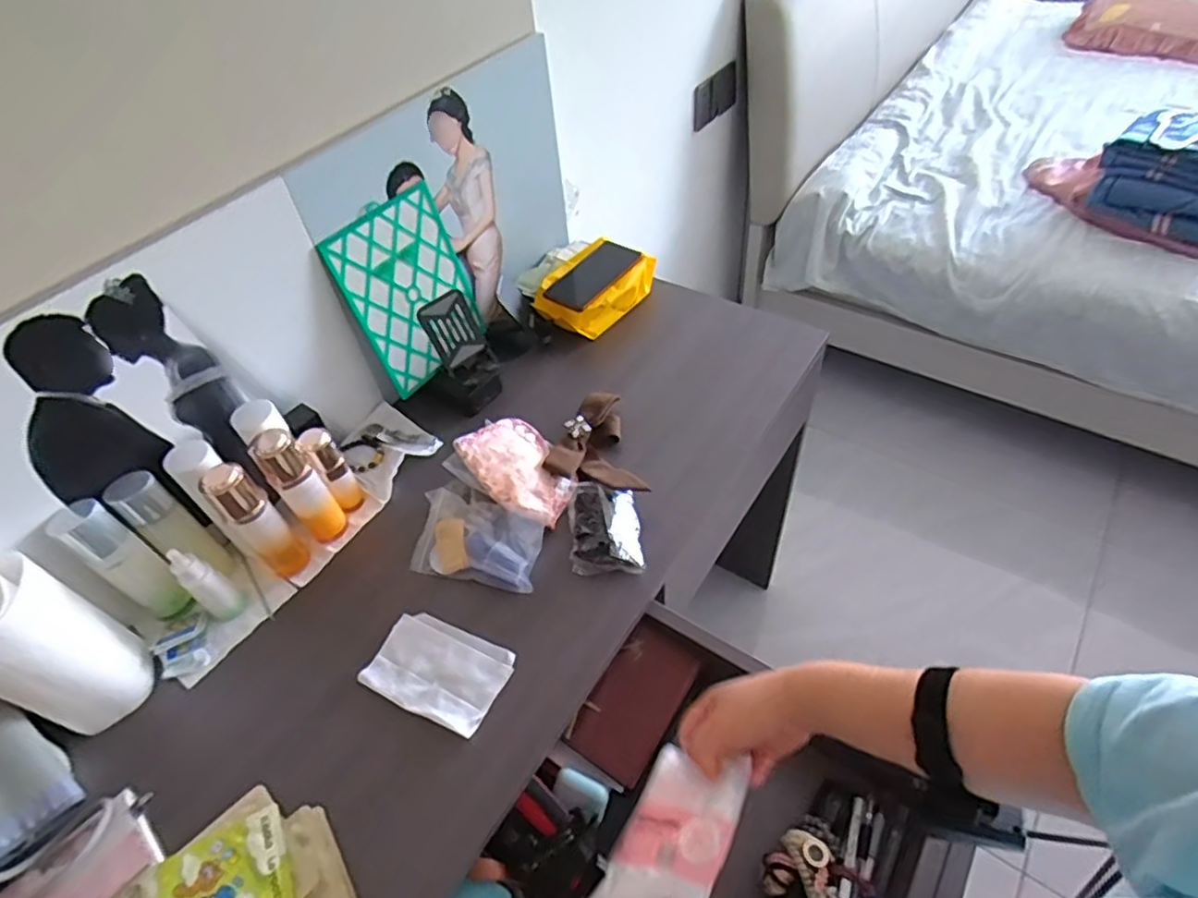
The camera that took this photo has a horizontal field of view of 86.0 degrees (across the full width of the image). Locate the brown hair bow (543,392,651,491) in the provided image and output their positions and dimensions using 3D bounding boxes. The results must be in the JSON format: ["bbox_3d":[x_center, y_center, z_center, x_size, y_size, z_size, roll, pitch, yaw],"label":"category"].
[{"bbox_3d":[0.014,-0.006,0.799,0.121,0.039,0.141,10,52,15],"label":"brown hair bow"}]

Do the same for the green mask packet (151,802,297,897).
[{"bbox_3d":[-0.324,0.367,0.534,0.121,0.005,0.095,-21,46,-18],"label":"green mask packet"}]

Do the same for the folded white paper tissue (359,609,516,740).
[{"bbox_3d":[-0.162,0.222,0.651,0.136,0.007,0.091,18,54,21],"label":"folded white paper tissue"}]

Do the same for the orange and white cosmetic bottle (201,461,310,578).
[{"bbox_3d":[-0.362,0.079,0.685,0.047,0.156,0.037,-39,56,-24],"label":"orange and white cosmetic bottle"}]

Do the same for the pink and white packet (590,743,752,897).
[{"bbox_3d":[0.055,0.304,0.506,0.102,0.014,0.135,-17,26,46],"label":"pink and white packet"}]

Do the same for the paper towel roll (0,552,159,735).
[{"bbox_3d":[-0.531,0.186,0.601,0.114,0.181,0.104,-3,50,4],"label":"paper towel roll"}]

